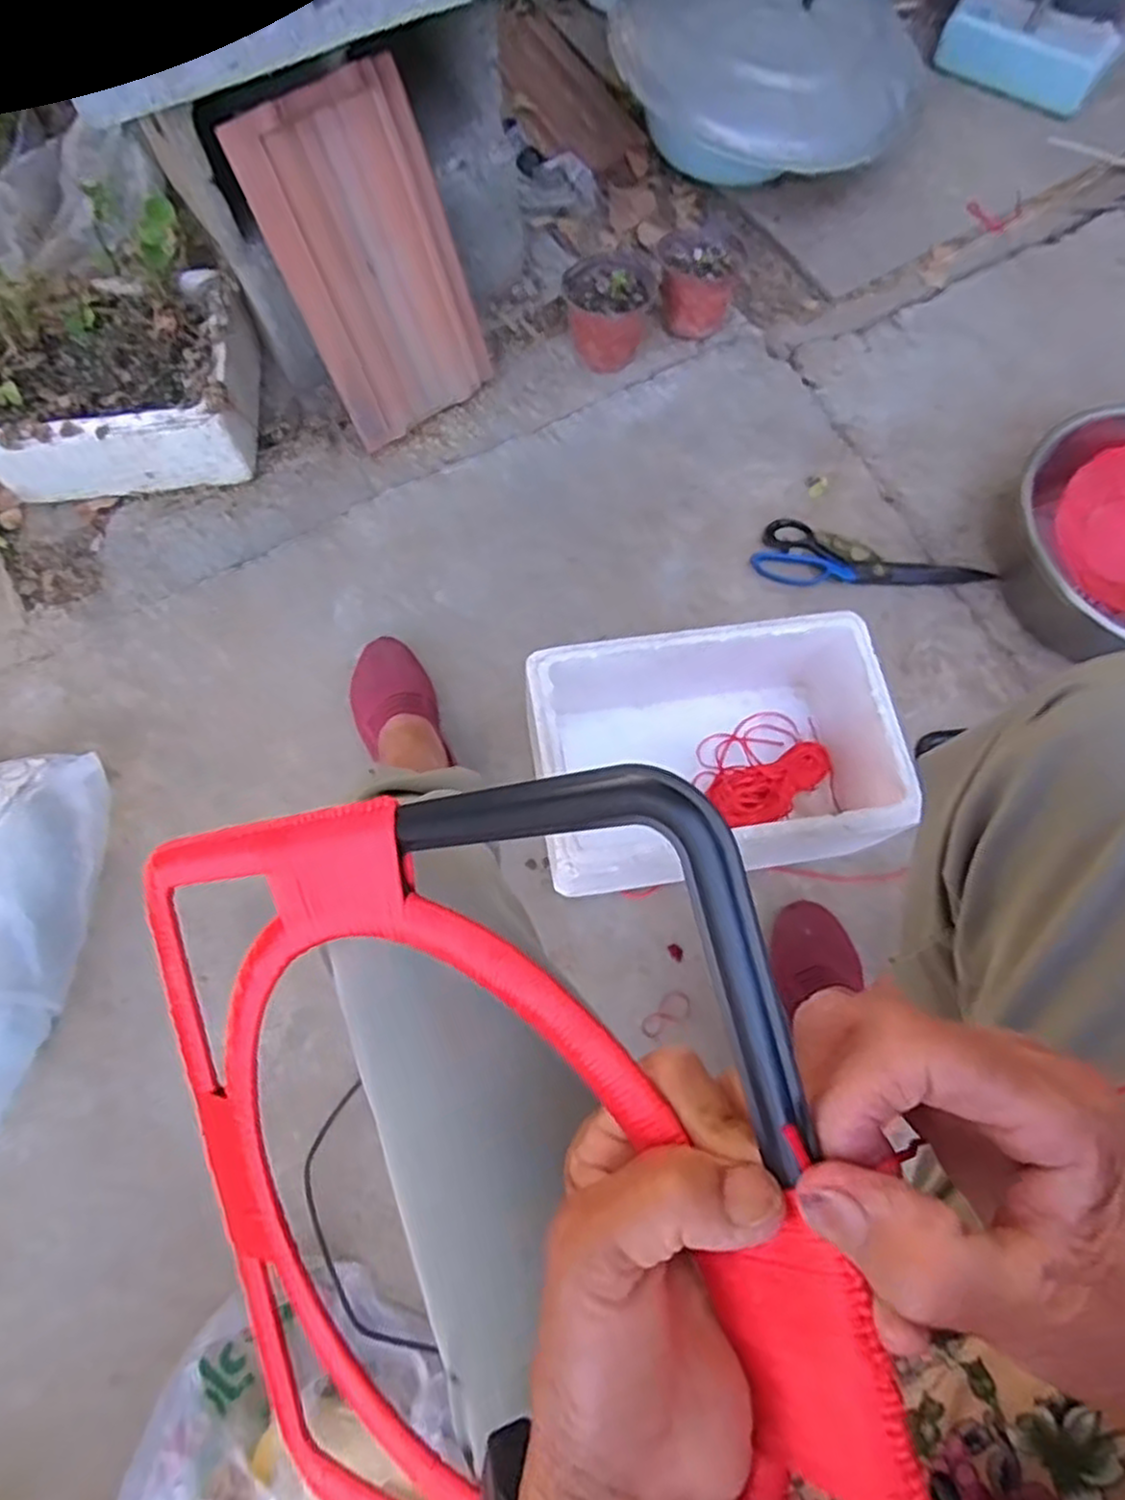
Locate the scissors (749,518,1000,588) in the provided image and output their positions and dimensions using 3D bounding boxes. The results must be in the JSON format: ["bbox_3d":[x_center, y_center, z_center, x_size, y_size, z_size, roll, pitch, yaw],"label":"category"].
[{"bbox_3d":[0.382,-0.226,0.923,0.284,0.014,0.081,11,72,2],"label":"scissors"}]

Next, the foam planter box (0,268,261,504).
[{"bbox_3d":[-0.550,-0.461,0.931,0.317,0.109,0.248,-7,72,-4],"label":"foam planter box"}]

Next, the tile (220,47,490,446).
[{"bbox_3d":[-0.213,-0.557,0.868,0.209,0.333,0.019,-38,47,-14],"label":"tile"}]

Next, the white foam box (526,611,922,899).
[{"bbox_3d":[0.144,0.004,0.759,0.331,0.161,0.247,-10,72,-5],"label":"white foam box"}]

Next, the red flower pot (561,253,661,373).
[{"bbox_3d":[0.062,-0.591,1.020,0.120,0.105,0.121,1,72,-2],"label":"red flower pot"}]

